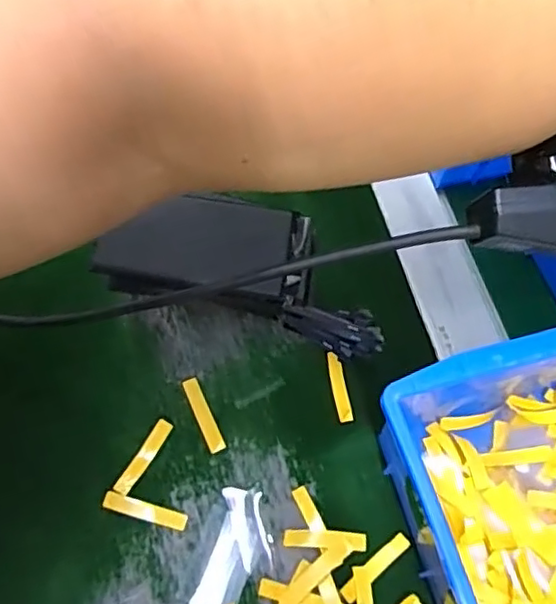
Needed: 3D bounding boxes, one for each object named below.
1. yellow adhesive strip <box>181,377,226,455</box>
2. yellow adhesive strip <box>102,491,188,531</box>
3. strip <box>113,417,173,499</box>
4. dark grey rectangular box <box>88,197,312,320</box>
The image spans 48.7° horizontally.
[{"bbox_3d":[-0.037,0.056,0.306,0.008,0.004,0.039,-22,68,-13],"label":"yellow adhesive strip"},{"bbox_3d":[-0.062,0.097,0.286,0.039,0.004,0.008,17,64,1],"label":"yellow adhesive strip"},{"bbox_3d":[-0.064,0.074,0.295,0.007,0.004,0.039,35,69,-1],"label":"strip"},{"bbox_3d":[-0.032,-0.023,0.274,0.091,0.015,0.046,7,65,0],"label":"dark grey rectangular box"}]

